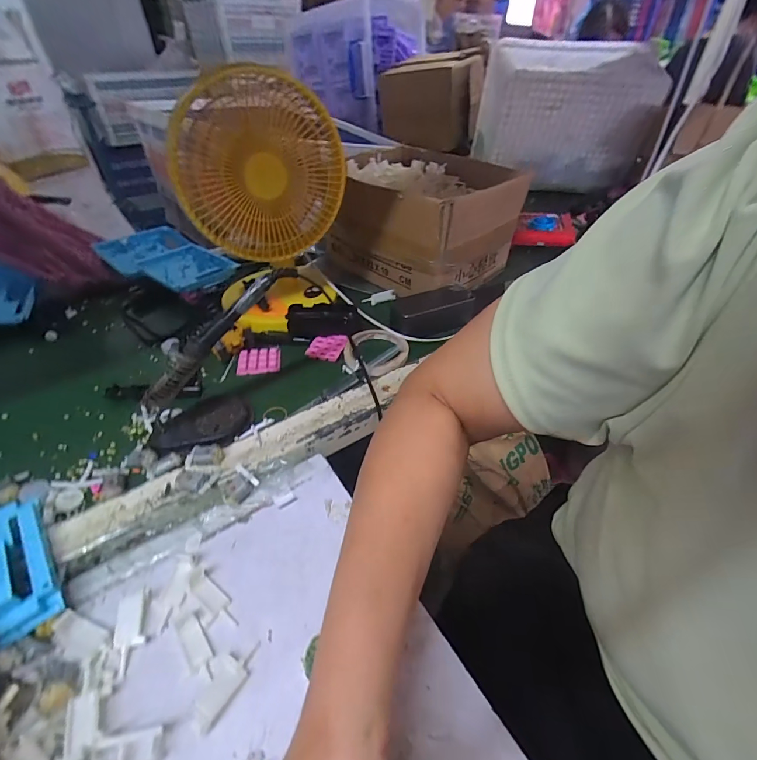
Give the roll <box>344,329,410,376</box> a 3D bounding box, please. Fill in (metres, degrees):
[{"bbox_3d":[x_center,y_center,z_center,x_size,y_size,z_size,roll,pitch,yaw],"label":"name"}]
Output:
[{"bbox_3d":[-0.003,-0.043,0.558,0.091,0.011,0.100,0,42,0],"label":"roll"}]

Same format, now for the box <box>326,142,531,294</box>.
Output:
[{"bbox_3d":[0.088,-0.305,0.715,0.299,0.173,0.285,33,51,31],"label":"box"}]

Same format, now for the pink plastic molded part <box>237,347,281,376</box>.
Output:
[{"bbox_3d":[-0.172,-0.029,0.546,0.059,0.013,0.049,-6,42,-7],"label":"pink plastic molded part"}]

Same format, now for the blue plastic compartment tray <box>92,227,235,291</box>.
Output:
[{"bbox_3d":[-0.414,-0.238,0.733,0.272,0.031,0.156,29,50,28],"label":"blue plastic compartment tray"}]

